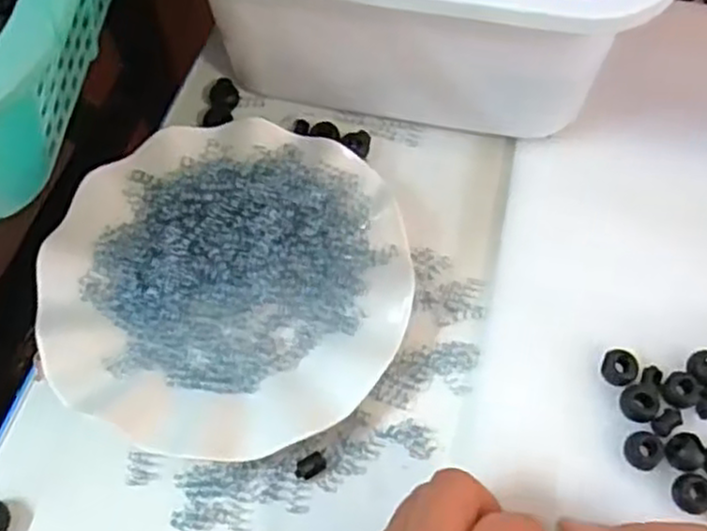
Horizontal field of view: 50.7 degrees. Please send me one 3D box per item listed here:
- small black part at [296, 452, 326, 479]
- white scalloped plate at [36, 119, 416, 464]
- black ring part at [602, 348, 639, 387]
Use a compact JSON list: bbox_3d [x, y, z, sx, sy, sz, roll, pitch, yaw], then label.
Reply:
[{"bbox_3d":[-0.021,0.095,0.355,0.015,0.005,0.010,-31,67,-14],"label":"small black part"},{"bbox_3d":[-0.063,0.007,0.387,0.177,0.032,0.177,18,64,10],"label":"white scalloped plate"},{"bbox_3d":[0.131,0.050,0.368,0.015,0.011,0.017,-40,69,-18],"label":"black ring part"}]

